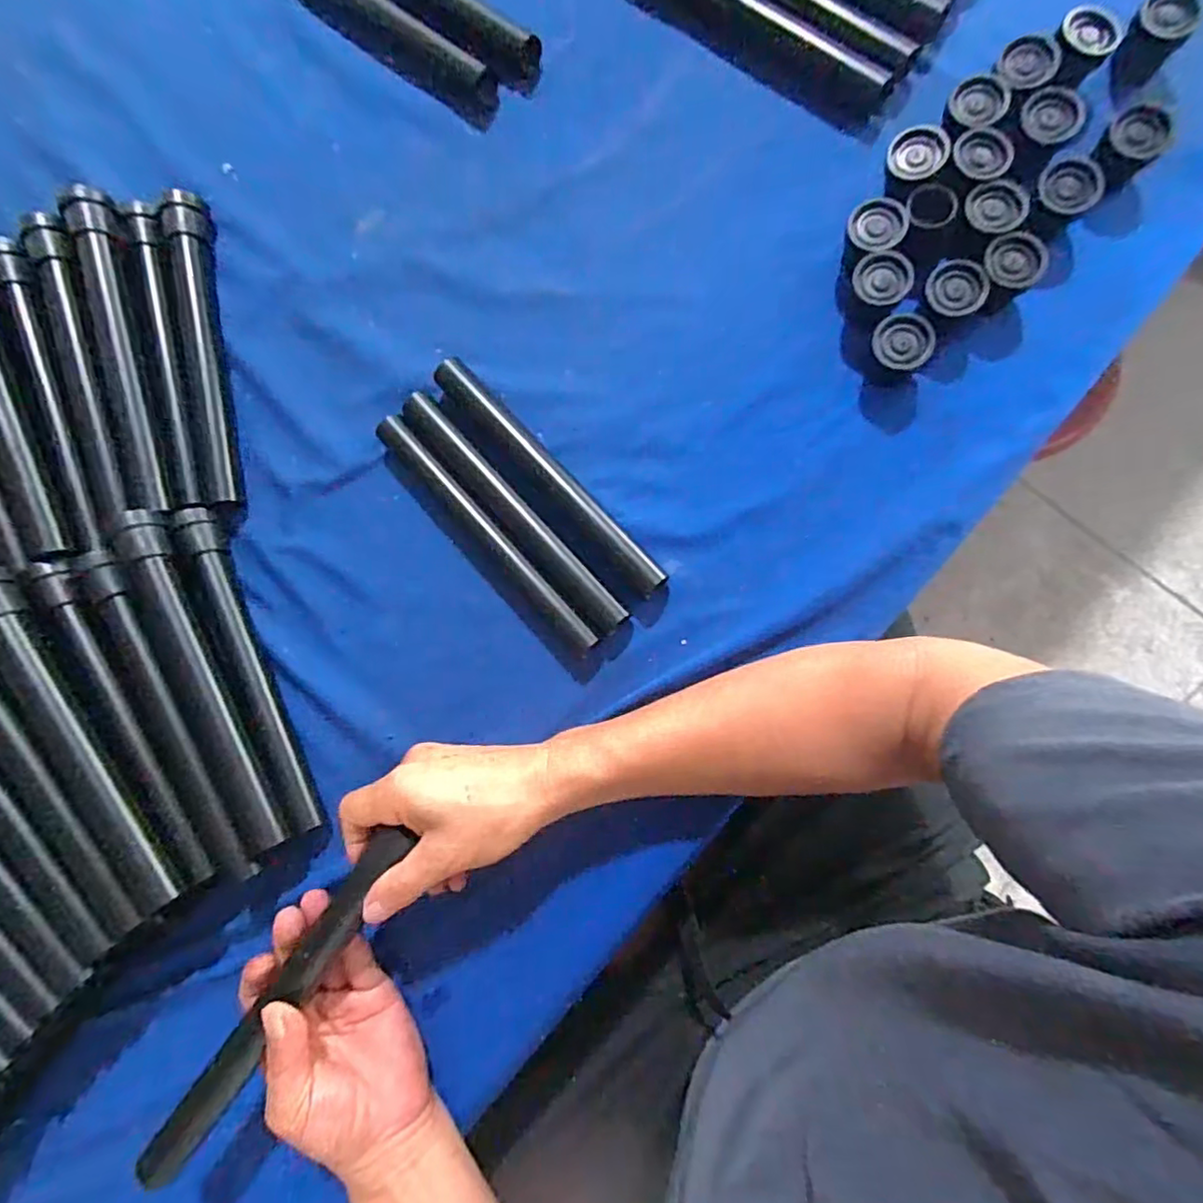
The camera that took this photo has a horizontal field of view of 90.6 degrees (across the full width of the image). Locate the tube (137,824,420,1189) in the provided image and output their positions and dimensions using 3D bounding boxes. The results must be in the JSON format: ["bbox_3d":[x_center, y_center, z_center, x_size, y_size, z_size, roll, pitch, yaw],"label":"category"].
[{"bbox_3d":[-0.187,0.232,0.351,0.023,0.022,0.234,36,88,3],"label":"tube"}]

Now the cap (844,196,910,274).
[{"bbox_3d":[0.175,-0.238,0.387,0.034,0.030,0.035,0,88,2],"label":"cap"}]

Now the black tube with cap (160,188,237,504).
[{"bbox_3d":[-0.309,-0.199,0.463,0.027,0.025,0.250,-11,88,2],"label":"black tube with cap"}]

